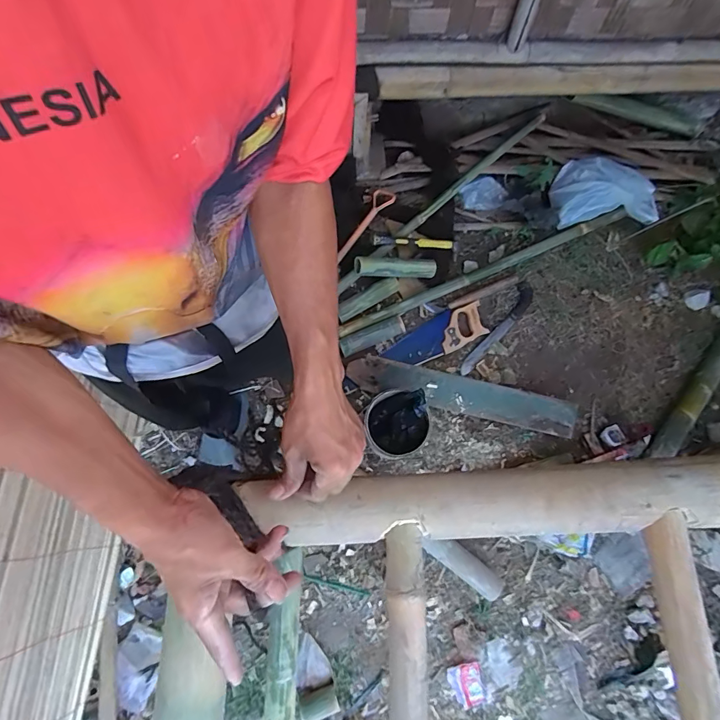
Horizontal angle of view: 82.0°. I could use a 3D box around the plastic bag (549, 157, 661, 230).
[{"bbox_3d":[0.856,-0.599,1.456,0.322,0.139,0.242,7,74,2],"label":"plastic bag"}]

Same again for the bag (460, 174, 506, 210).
[{"bbox_3d":[0.455,-0.606,1.525,0.158,0.044,0.133,-35,78,-10],"label":"bag"}]

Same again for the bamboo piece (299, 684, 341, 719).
[{"bbox_3d":[-0.110,0.927,1.112,0.101,0.040,0.060,-12,75,-5],"label":"bamboo piece"}]

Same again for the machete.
[{"bbox_3d":[0.480,-0.102,1.420,0.074,0.033,0.401,35,77,8],"label":"machete"}]

